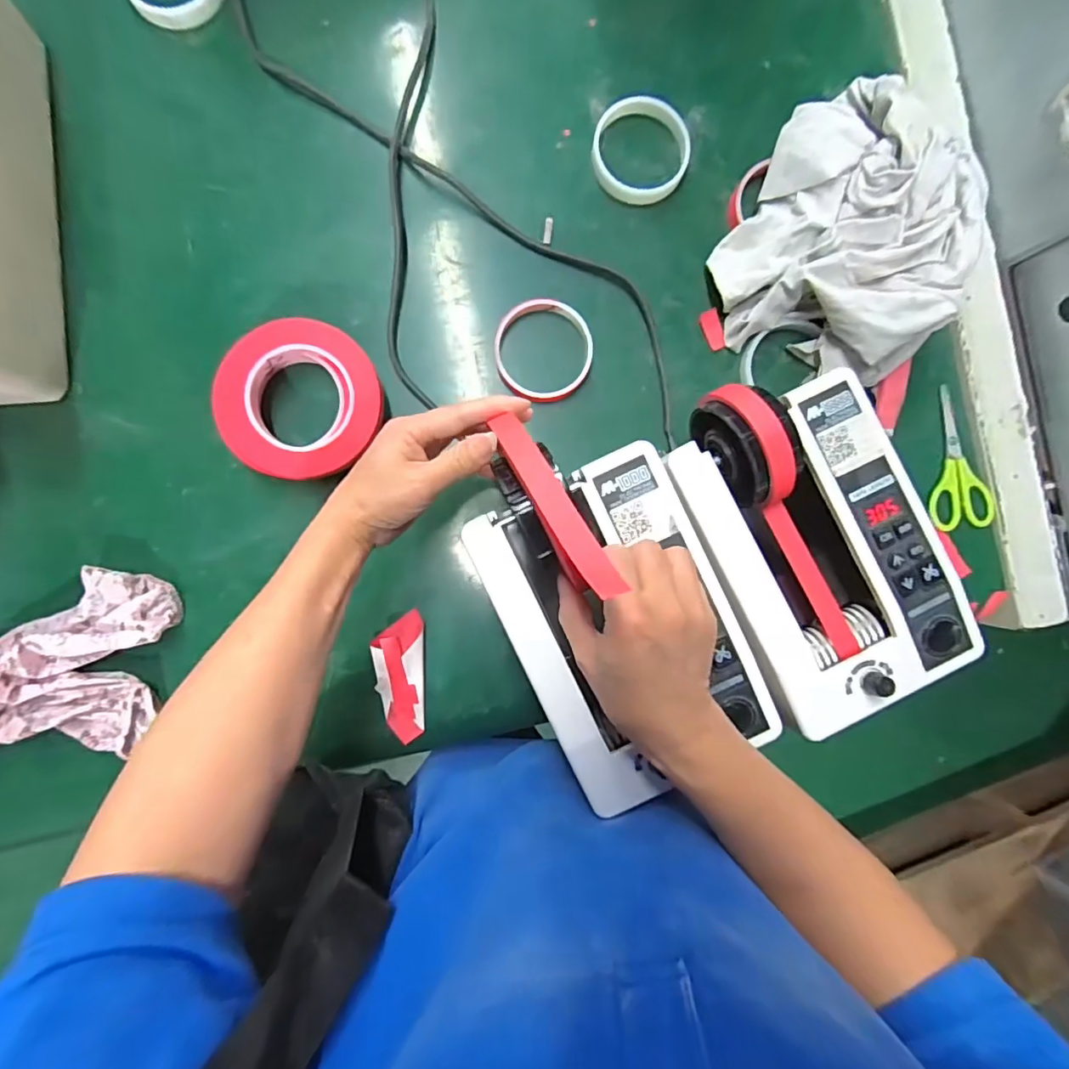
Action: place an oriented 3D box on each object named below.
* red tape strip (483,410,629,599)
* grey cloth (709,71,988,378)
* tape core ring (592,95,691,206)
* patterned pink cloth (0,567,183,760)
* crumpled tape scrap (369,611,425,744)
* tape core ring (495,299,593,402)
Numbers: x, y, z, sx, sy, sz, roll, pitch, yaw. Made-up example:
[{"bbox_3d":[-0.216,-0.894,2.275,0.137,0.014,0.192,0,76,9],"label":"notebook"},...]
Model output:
[{"bbox_3d":[0.007,-0.018,0.272,0.019,0.009,0.123,-28,57,-2],"label":"red tape strip"},{"bbox_3d":[0.269,-0.262,0.450,0.193,0.070,0.237,18,90,-2],"label":"grey cloth"},{"bbox_3d":[0.092,-0.330,0.468,0.085,0.019,0.078,0,90,-2],"label":"tape core ring"},{"bbox_3d":[-0.427,0.129,0.431,0.291,0.054,0.129,-22,91,-2],"label":"patterned pink cloth"},{"bbox_3d":[-0.116,0.122,0.464,0.043,0.020,0.109,1,90,-2],"label":"crumpled tape scrap"},{"bbox_3d":[0.008,-0.159,0.468,0.083,0.009,0.087,0,90,-2],"label":"tape core ring"}]

